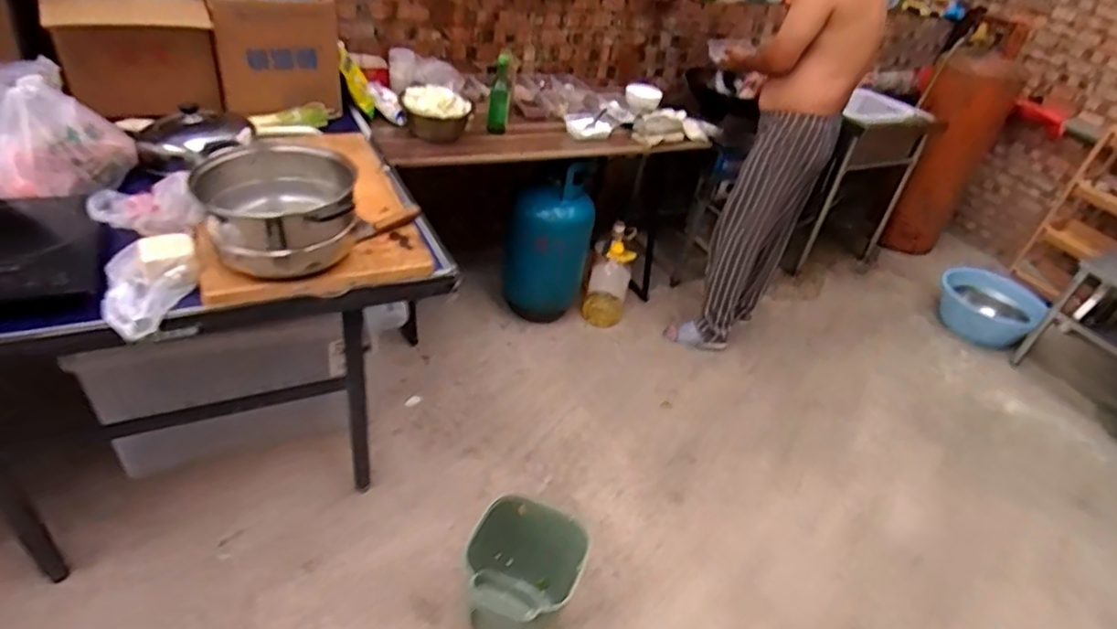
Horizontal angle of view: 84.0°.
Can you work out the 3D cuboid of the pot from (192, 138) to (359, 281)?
[{"bbox_3d":[-0.530,-0.196,1.200,0.273,0.168,0.301,-10,42,-25],"label":"pot"}]

